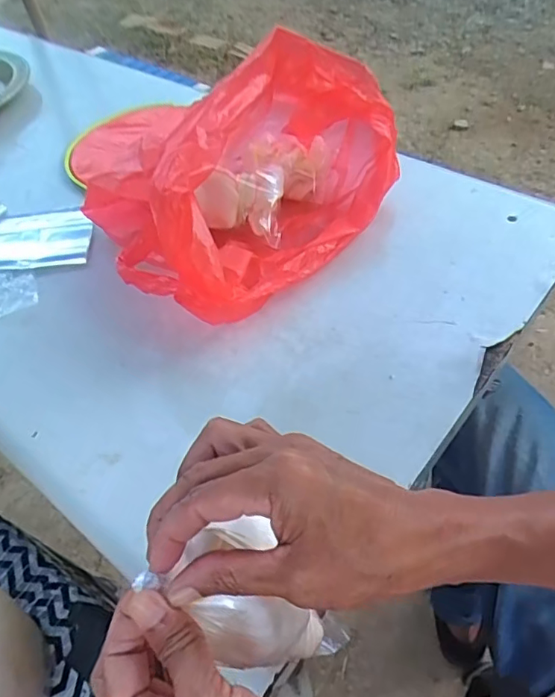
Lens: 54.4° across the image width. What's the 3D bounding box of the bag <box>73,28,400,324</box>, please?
[{"bbox_3d":[-0.034,-0.198,0.580,0.325,0.157,0.257,-32,55,-21],"label":"bag"}]

